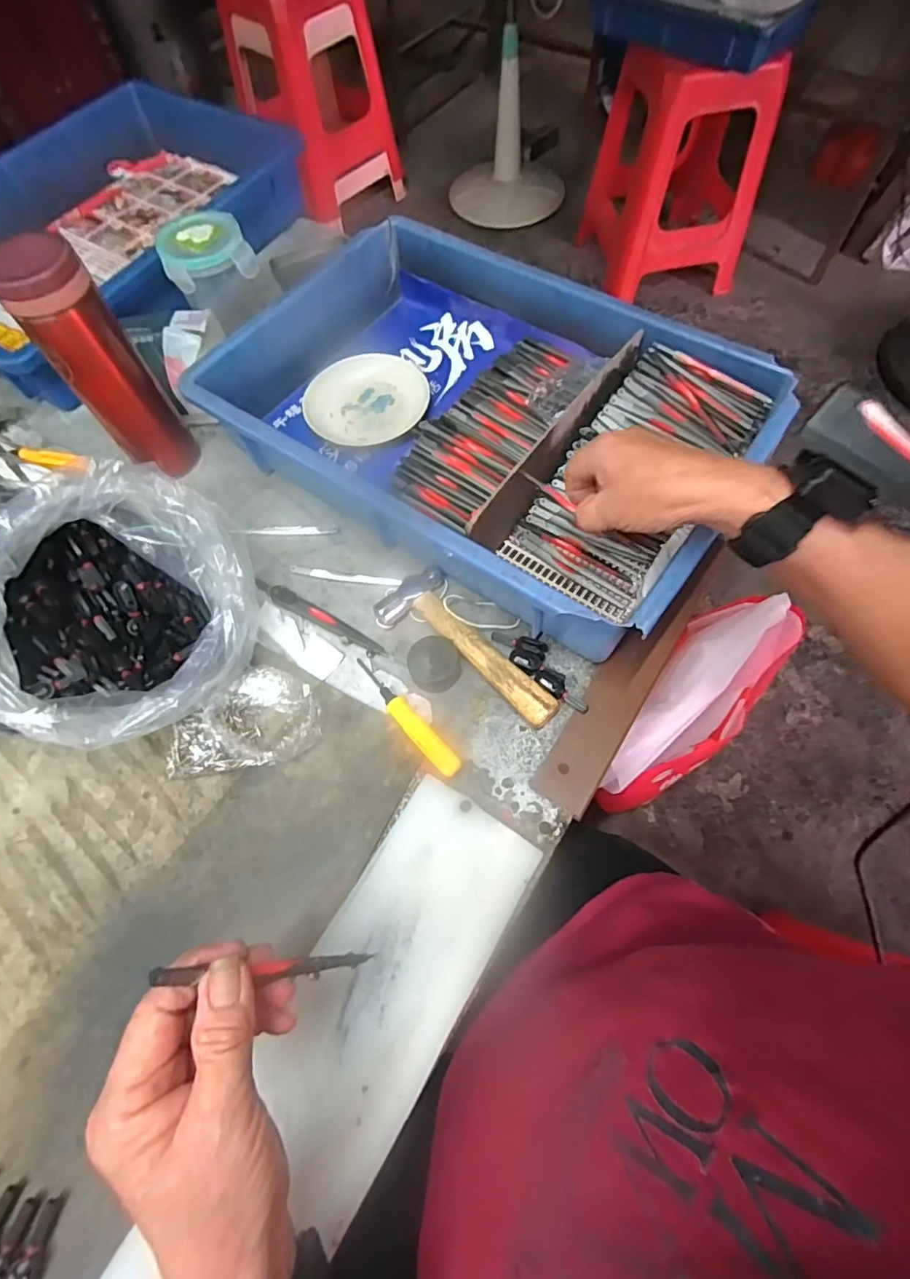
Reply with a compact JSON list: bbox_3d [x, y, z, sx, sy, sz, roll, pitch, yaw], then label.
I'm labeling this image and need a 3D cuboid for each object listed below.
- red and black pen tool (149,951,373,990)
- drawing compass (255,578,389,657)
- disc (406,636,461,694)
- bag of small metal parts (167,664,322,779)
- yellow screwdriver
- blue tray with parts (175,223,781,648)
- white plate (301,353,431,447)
[{"bbox_3d":[-0.082,0.148,0.245,0.005,0.105,0.009,-21,57,41],"label":"red and black pen tool"},{"bbox_3d":[-0.109,-0.018,0.439,0.120,0.010,0.016,30,70,14],"label":"drawing compass"},{"bbox_3d":[-0.016,0.020,0.409,0.038,0.017,0.040,-1,66,1],"label":"disc"},{"bbox_3d":[-0.154,0.061,0.393,0.105,0.031,0.069,-24,67,-9],"label":"bag of small metal parts"},{"bbox_3d":[-0.037,0.054,0.397,0.017,0.010,0.113,-40,71,-15],"label":"yellow screwdriver"},{"bbox_3d":[0.024,-0.195,0.469,0.419,0.088,0.290,34,71,15],"label":"blue tray with parts"},{"bbox_3d":[-0.086,-0.235,0.531,0.119,0.011,0.107,11,66,6],"label":"white plate"}]

